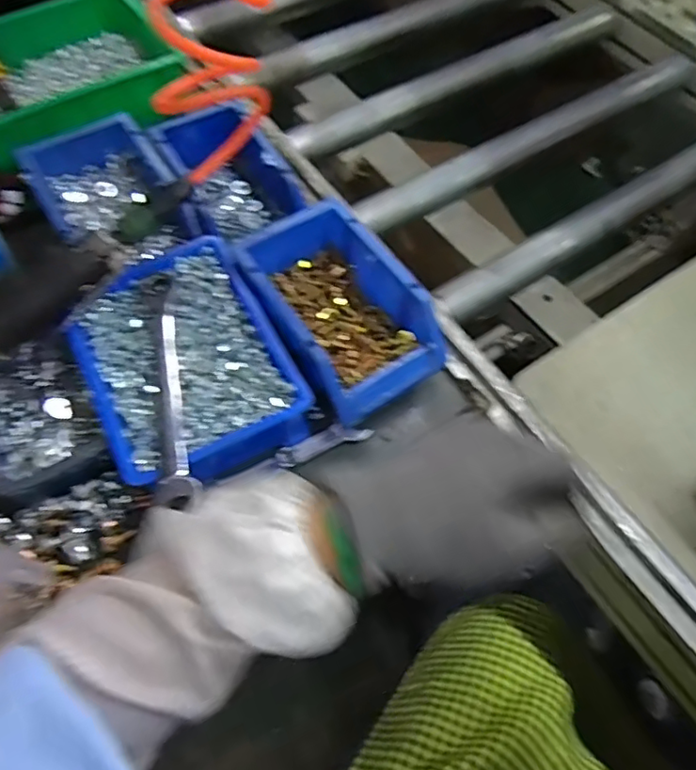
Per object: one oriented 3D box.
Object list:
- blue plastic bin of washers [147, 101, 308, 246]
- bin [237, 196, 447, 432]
[{"bbox_3d":[-0.119,-0.202,0.600,0.101,0.062,0.150,-25,65,-16],"label":"blue plastic bin of washers"},{"bbox_3d":[-0.014,-0.066,0.534,0.109,0.085,0.191,-31,67,-18],"label":"bin"}]

